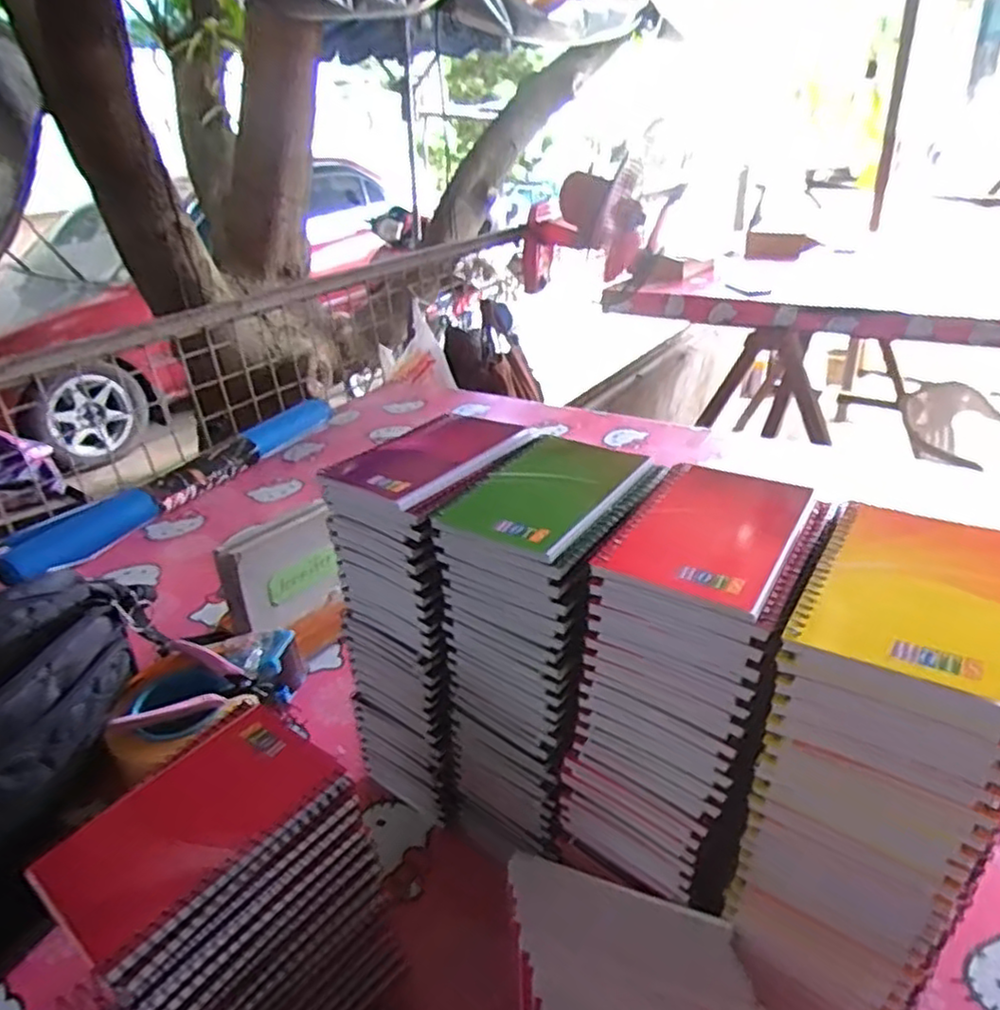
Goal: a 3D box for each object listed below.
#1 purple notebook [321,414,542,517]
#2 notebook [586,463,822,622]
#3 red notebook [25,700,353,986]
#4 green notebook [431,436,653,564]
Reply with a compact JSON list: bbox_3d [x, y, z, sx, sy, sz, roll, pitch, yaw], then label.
[{"bbox_3d":[-0.043,-0.034,0.482,0.077,0.015,0.127,20,37,38],"label":"purple notebook"},{"bbox_3d":[0.113,0.012,0.380,0.083,0.009,0.129,14,33,30],"label":"notebook"},{"bbox_3d":[-0.155,0.160,0.361,0.085,0.016,0.132,18,35,35],"label":"red notebook"},{"bbox_3d":[0.028,-0.011,0.436,0.090,0.008,0.127,15,34,32],"label":"green notebook"}]

